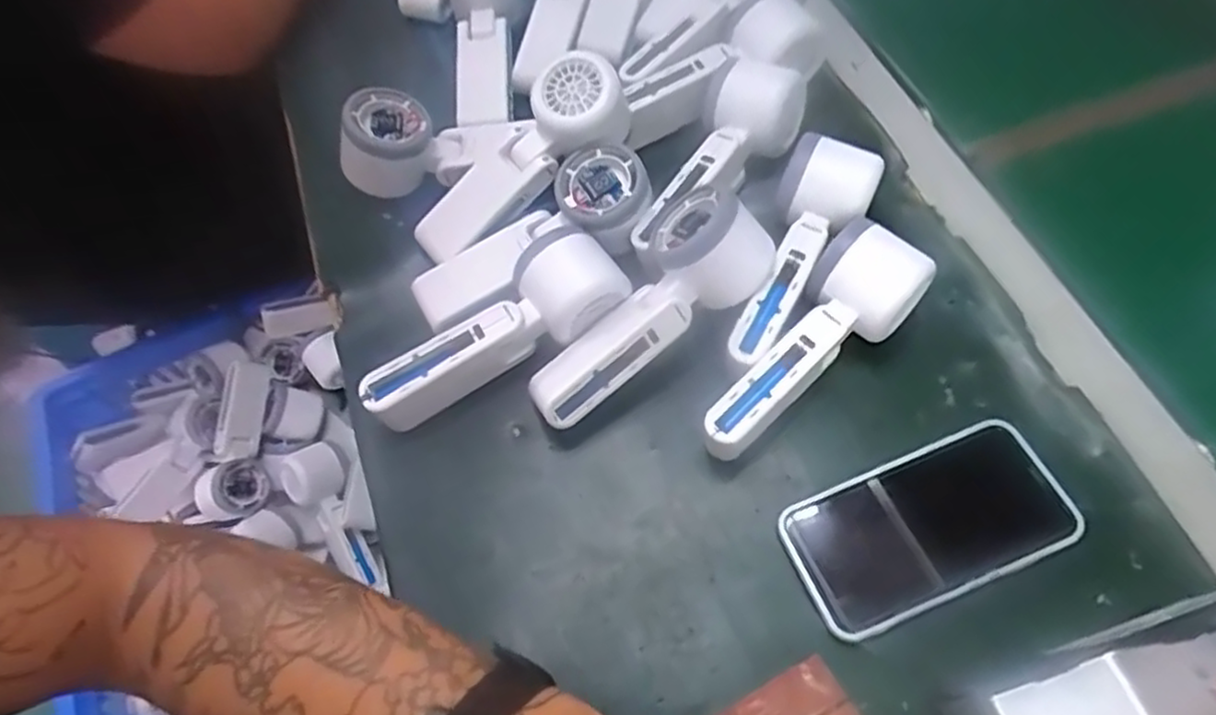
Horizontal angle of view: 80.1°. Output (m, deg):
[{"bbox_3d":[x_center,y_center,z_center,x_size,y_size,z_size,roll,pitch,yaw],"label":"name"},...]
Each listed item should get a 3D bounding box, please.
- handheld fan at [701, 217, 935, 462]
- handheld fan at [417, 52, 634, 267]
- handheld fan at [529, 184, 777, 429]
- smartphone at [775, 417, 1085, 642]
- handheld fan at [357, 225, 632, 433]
[{"bbox_3d":[0.112,-0.006,0.413,0.157,0.062,0.055,-41,67,-16],"label":"handheld fan"},{"bbox_3d":[-0.058,-0.126,0.474,0.168,0.048,0.053,-39,62,14],"label":"handheld fan"},{"bbox_3d":[0.018,-0.029,0.420,0.165,0.051,0.066,-43,66,-2],"label":"handheld fan"},{"bbox_3d":[0.170,0.088,0.385,0.143,0.012,0.074,-22,63,-7],"label":"smartphone"},{"bbox_3d":[-0.070,-0.019,0.434,0.166,0.053,0.053,-25,63,-9],"label":"handheld fan"}]

